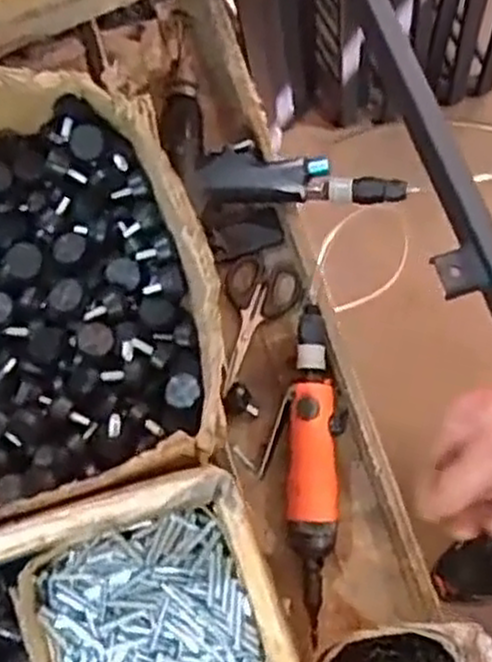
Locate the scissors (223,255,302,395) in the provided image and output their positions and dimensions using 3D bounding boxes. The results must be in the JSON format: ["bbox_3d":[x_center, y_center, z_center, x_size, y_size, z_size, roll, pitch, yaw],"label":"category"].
[{"bbox_3d":[0.001,-0.006,0.731,0.067,0.015,0.126,21,76,5],"label":"scissors"}]

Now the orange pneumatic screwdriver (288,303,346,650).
[{"bbox_3d":[0.059,0.109,0.679,0.052,0.040,0.262,2,75,0],"label":"orange pneumatic screwdriver"}]

